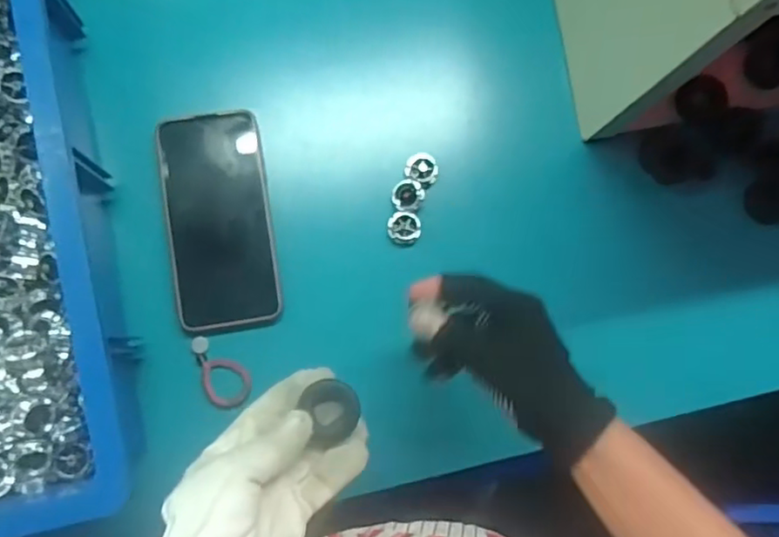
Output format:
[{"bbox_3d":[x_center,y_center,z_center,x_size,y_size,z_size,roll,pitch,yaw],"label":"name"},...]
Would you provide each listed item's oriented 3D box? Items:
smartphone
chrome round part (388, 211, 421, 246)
[{"bbox_3d":[-0.133,-0.039,0.489,0.079,0.011,0.166,-9,85,-6],"label":"smartphone"},{"bbox_3d":[0.012,-0.033,0.502,0.026,0.011,0.026,1,85,-6],"label":"chrome round part"}]

